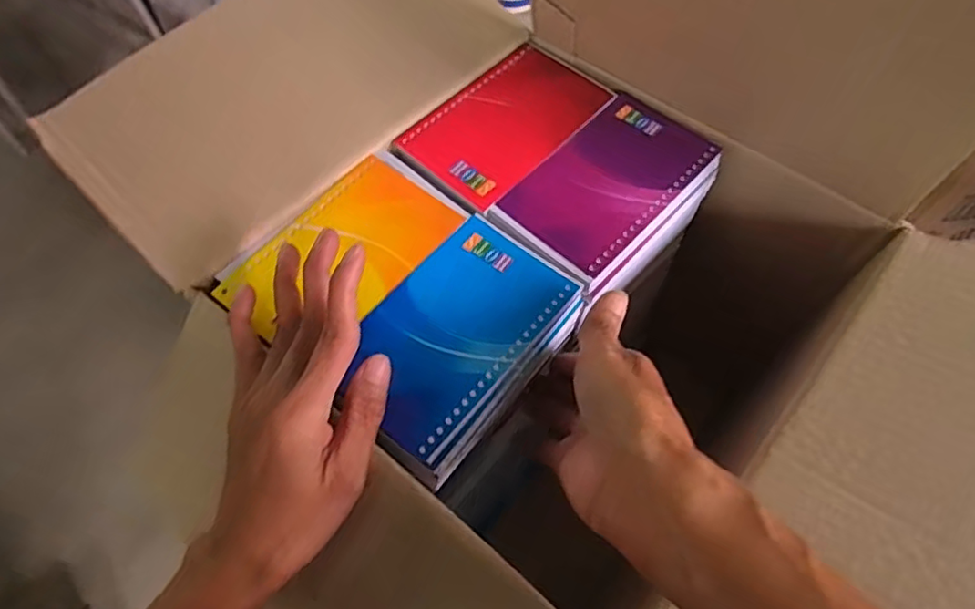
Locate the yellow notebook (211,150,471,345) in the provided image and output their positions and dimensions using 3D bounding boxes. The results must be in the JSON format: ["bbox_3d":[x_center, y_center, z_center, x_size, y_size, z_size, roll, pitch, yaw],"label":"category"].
[{"bbox_3d":[-0.082,-0.035,0.359,0.081,0.013,0.139,38,64,20],"label":"yellow notebook"}]

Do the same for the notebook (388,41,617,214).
[{"bbox_3d":[0.014,-0.124,0.408,0.082,0.005,0.133,39,67,19],"label":"notebook"}]

